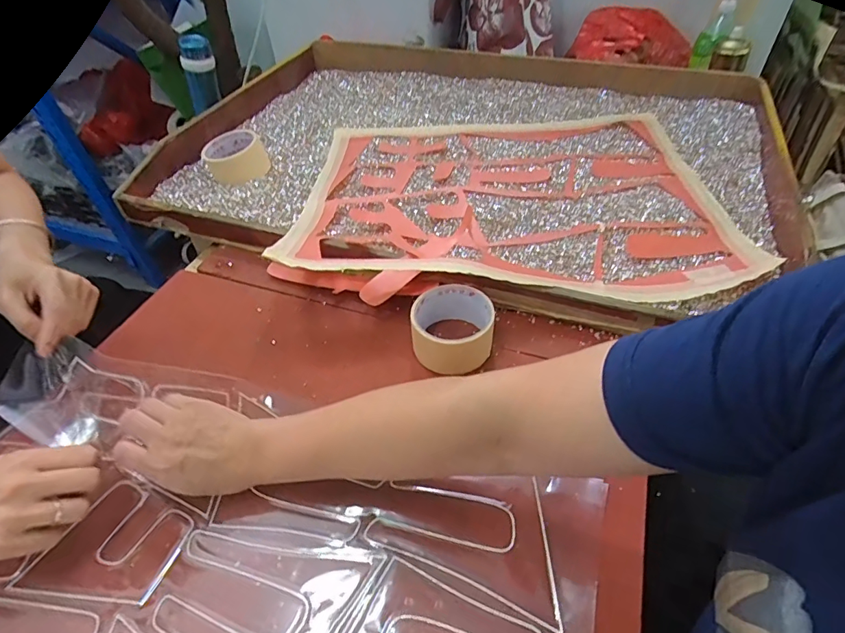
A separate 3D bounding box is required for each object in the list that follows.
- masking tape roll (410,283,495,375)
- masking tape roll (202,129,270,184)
[{"bbox_3d":[0.033,0.009,0.516,0.085,0.053,0.084,-2,48,2],"label":"masking tape roll"},{"bbox_3d":[-0.299,-0.258,0.758,0.088,0.044,0.088,-2,48,2],"label":"masking tape roll"}]

